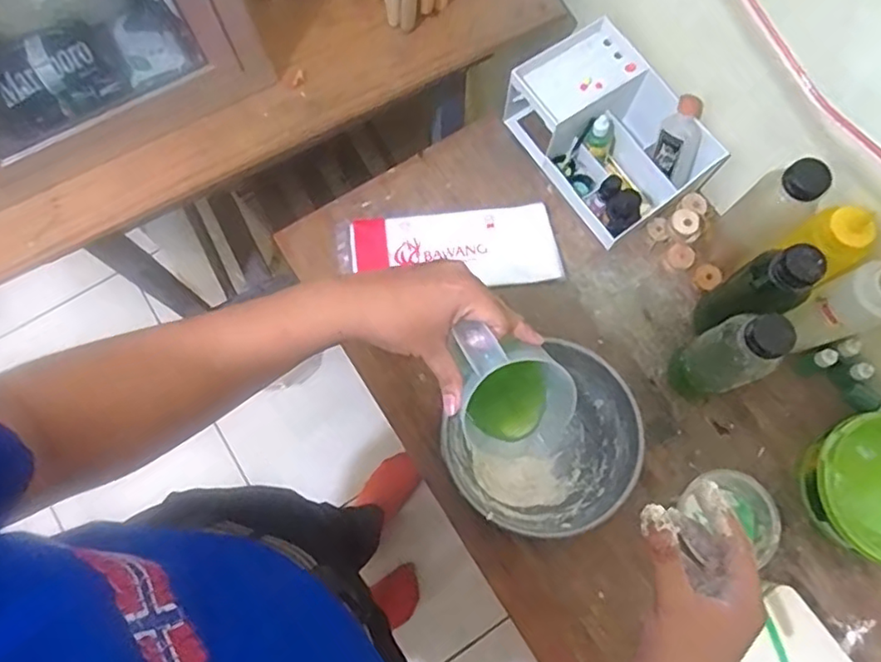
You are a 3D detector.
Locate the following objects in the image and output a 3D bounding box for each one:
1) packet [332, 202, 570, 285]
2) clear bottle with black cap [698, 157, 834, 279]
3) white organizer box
[{"bbox_3d":[0.010,-0.100,0.764,0.264,0.016,0.103,-8,78,0],"label":"packet"},{"bbox_3d":[0.354,-0.123,0.680,0.054,0.171,0.062,-41,79,-11],"label":"clear bottle with black cap"},{"bbox_3d":[0.207,-0.244,0.762,0.152,0.094,0.231,-32,77,-9],"label":"white organizer box"}]

